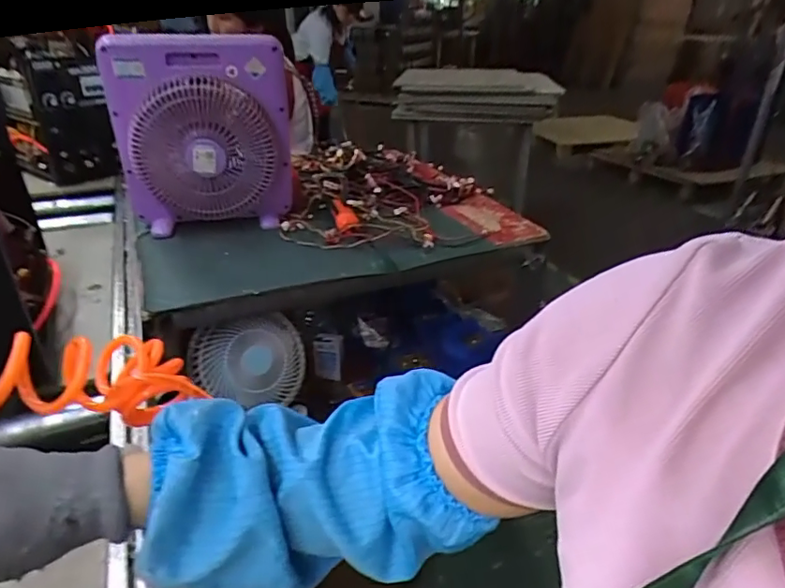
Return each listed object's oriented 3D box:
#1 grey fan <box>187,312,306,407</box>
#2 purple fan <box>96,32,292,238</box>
[{"bbox_3d":[-0.250,0.126,0.961,0.201,0.203,0.078,9,-10,-41],"label":"grey fan"},{"bbox_3d":[-0.340,-0.288,0.982,0.296,0.331,0.136,-12,32,-22],"label":"purple fan"}]

